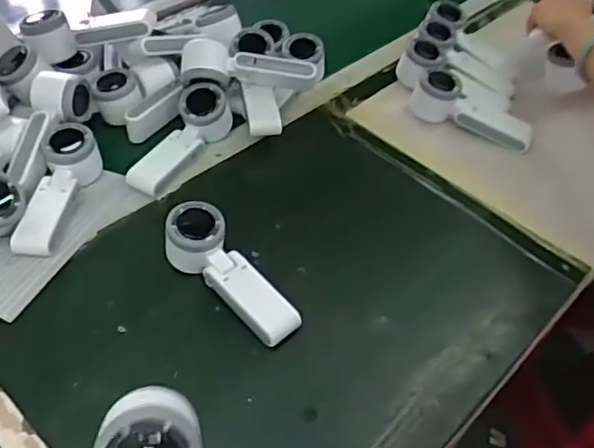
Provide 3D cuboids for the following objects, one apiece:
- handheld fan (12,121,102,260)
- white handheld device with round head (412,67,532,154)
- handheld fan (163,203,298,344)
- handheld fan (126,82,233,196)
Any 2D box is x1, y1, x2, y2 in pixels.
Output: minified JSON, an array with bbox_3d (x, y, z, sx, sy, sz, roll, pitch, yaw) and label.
[{"bbox_3d":[-0.258,-0.045,0.674,0.060,0.048,0.177,4,48,-2],"label":"handheld fan"},{"bbox_3d":[0.230,-0.148,0.806,0.164,0.071,0.060,20,49,12],"label":"white handheld device with round head"},{"bbox_3d":[-0.067,0.051,0.615,0.053,0.043,0.168,-35,72,-31],"label":"handheld fan"},{"bbox_3d":[-0.141,-0.098,0.740,0.059,0.043,0.160,26,63,17],"label":"handheld fan"}]

